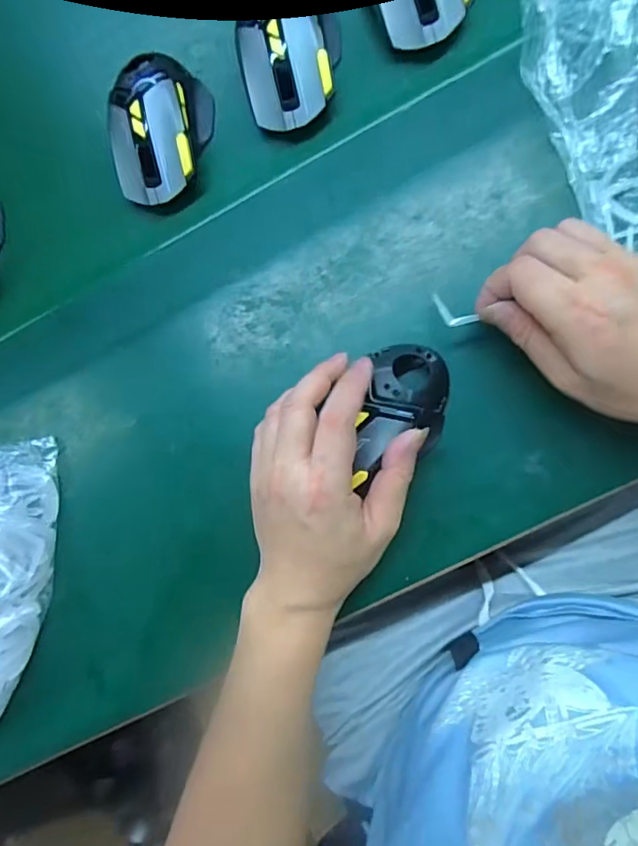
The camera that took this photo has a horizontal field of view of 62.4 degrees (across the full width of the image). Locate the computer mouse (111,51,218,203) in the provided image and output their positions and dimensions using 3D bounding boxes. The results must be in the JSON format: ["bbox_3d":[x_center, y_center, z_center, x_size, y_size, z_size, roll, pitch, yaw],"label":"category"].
[{"bbox_3d":[-0.118,-0.223,0.389,0.067,0.035,0.114,0,86,8],"label":"computer mouse"}]

